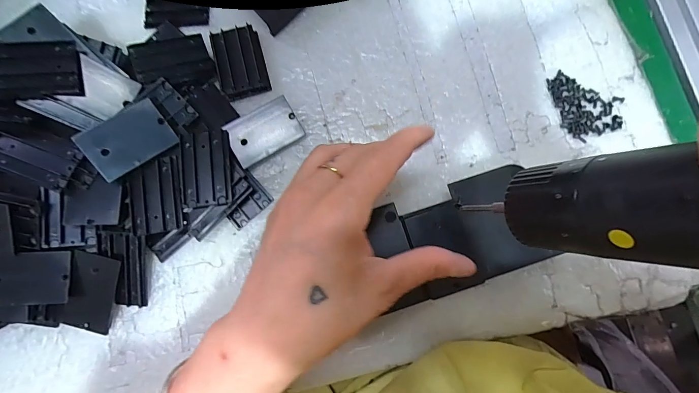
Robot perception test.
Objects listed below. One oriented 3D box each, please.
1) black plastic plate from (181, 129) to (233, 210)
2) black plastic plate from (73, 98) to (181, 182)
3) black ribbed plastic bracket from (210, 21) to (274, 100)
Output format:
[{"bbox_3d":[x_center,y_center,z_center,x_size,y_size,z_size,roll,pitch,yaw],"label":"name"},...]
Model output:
[{"bbox_3d":[-0.106,-0.021,0.256,0.034,0.005,0.055,-6,82,-7],"label":"black plastic plate"},{"bbox_3d":[-0.155,-0.040,0.244,0.054,0.004,0.037,-36,103,-17],"label":"black plastic plate"},{"bbox_3d":[-0.088,-0.109,0.281,0.036,0.011,0.053,-15,81,-3],"label":"black ribbed plastic bracket"}]

